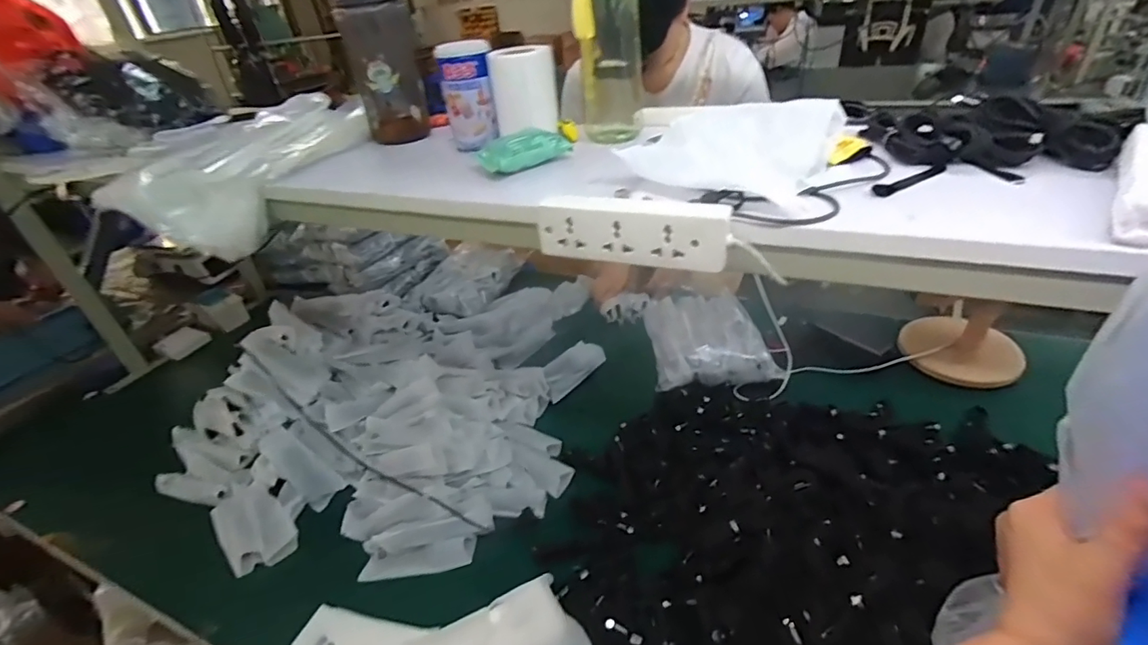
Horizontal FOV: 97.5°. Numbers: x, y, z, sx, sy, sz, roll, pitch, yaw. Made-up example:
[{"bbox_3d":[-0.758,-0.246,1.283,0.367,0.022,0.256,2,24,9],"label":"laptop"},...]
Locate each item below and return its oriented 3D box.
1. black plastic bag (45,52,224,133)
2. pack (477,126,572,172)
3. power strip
[{"bbox_3d":[-0.752,-0.399,0.879,0.143,0.119,0.211,12,39,24],"label":"black plastic bag"},{"bbox_3d":[-0.057,-0.201,0.578,0.103,0.031,0.053,-21,37,-20],"label":"pack"},{"bbox_3d":[0.050,-0.082,0.445,0.169,0.048,0.031,10,38,22],"label":"power strip"}]

